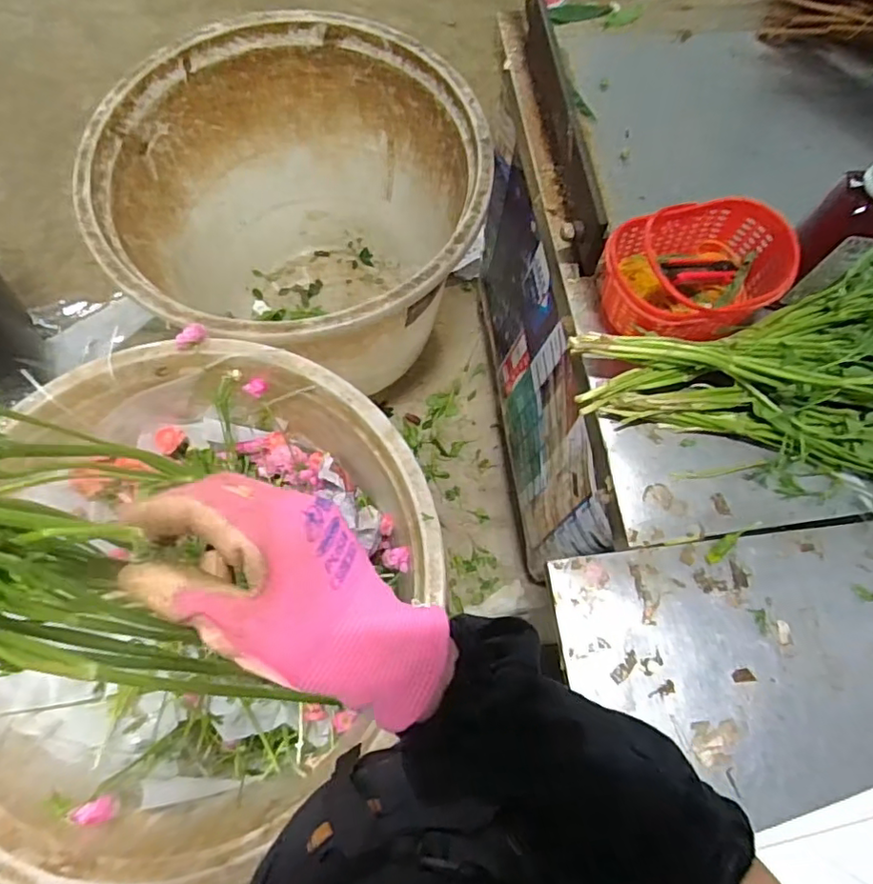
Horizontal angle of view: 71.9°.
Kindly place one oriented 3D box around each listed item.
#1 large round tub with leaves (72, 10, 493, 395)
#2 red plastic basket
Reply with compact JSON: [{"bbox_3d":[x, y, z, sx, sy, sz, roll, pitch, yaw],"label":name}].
[{"bbox_3d":[-0.269,-0.426,1.335,0.721,0.556,0.713,0,70,0],"label":"large round tub with leaves"},{"bbox_3d":[0.292,-0.190,0.695,0.202,0.098,0.147,-20,71,-7],"label":"red plastic basket"}]

